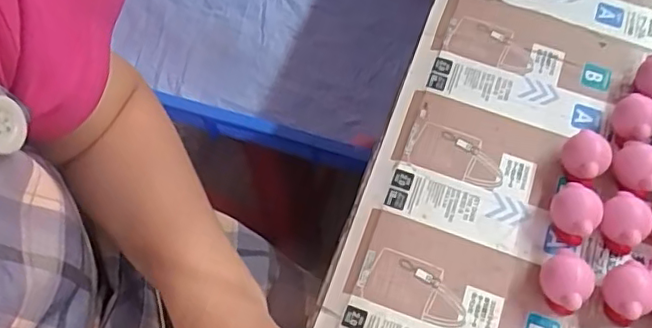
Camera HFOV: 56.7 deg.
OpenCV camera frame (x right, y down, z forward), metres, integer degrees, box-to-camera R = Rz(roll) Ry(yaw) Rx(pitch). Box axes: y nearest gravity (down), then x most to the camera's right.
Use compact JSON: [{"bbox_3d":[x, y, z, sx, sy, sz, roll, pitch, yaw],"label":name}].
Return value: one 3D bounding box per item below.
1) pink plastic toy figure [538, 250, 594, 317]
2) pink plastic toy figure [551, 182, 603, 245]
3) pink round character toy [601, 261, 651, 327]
[{"bbox_3d":[0.139,0.069,0.353,0.028,0.032,0.026,40,71,18],"label":"pink plastic toy figure"},{"bbox_3d":[0.152,0.030,0.372,0.028,0.030,0.024,37,70,17],"label":"pink plastic toy figure"},{"bbox_3d":[0.176,0.075,0.355,0.028,0.030,0.028,0,64,1],"label":"pink round character toy"}]

